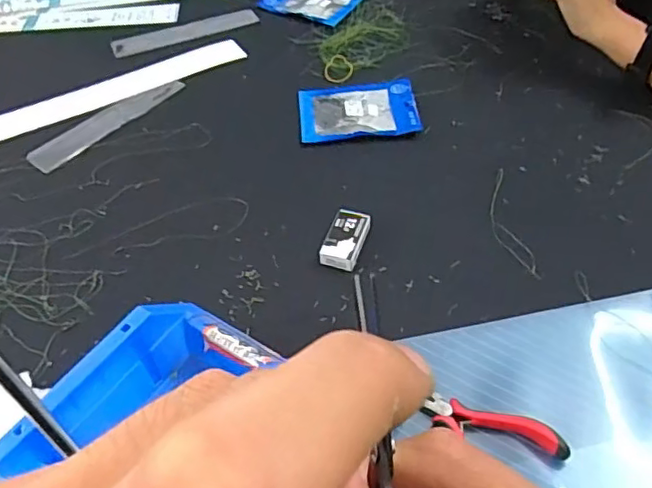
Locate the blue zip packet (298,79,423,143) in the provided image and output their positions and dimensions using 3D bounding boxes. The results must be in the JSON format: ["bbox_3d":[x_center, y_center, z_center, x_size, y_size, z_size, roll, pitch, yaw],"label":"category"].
[{"bbox_3d":[0.037,-0.158,0.702,0.134,0.011,0.093,-6,49,-1],"label":"blue zip packet"}]

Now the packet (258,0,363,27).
[{"bbox_3d":[-0.019,-0.359,0.885,0.135,0.007,0.101,22,54,21],"label":"packet"}]

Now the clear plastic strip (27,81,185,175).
[{"bbox_3d":[-0.254,-0.147,0.711,0.045,0.005,0.202,30,57,26],"label":"clear plastic strip"}]

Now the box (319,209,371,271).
[{"bbox_3d":[0.019,-0.003,0.560,0.034,0.018,0.061,13,52,14],"label":"box"}]

